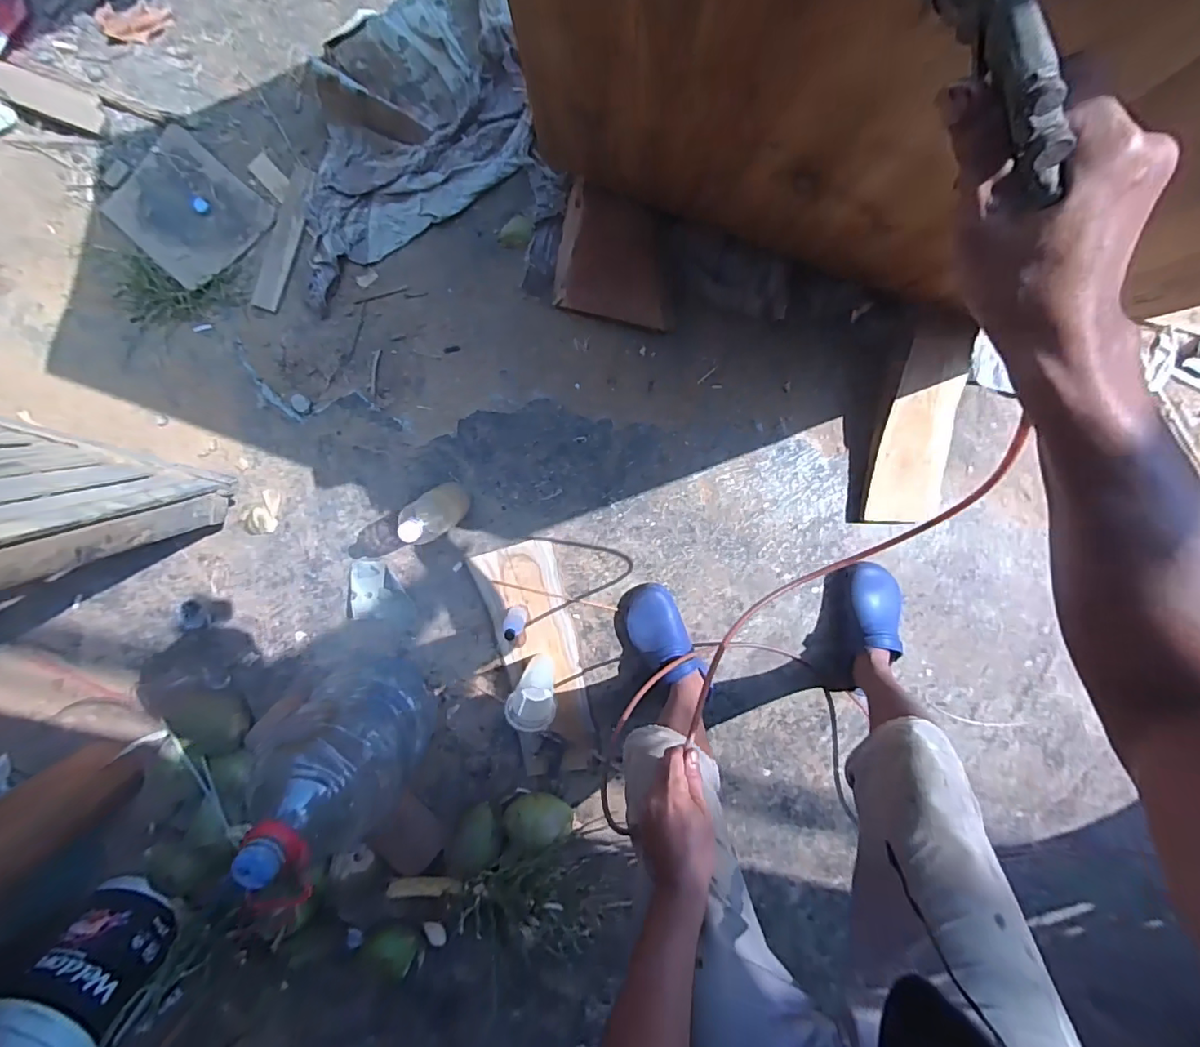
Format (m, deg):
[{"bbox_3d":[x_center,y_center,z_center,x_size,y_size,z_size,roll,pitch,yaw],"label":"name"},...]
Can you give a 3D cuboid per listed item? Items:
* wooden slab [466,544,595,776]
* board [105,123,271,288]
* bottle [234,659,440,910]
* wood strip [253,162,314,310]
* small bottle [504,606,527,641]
[{"bbox_3d":[-0.130,0.300,1.152,0.171,0.036,0.520,-12,100,3],"label":"wooden slab"},{"bbox_3d":[-0.817,-0.623,1.076,0.249,0.018,0.226,42,83,-4],"label":"board"},{"bbox_3d":[-0.463,0.426,0.968,0.206,0.449,0.227,-24,100,6],"label":"bottle"},{"bbox_3d":[-0.627,-0.564,1.078,0.051,0.008,0.286,17,91,-2],"label":"wood strip"},{"bbox_3d":[-0.177,0.208,1.091,0.042,0.118,0.049,25,99,-3],"label":"small bottle"}]

